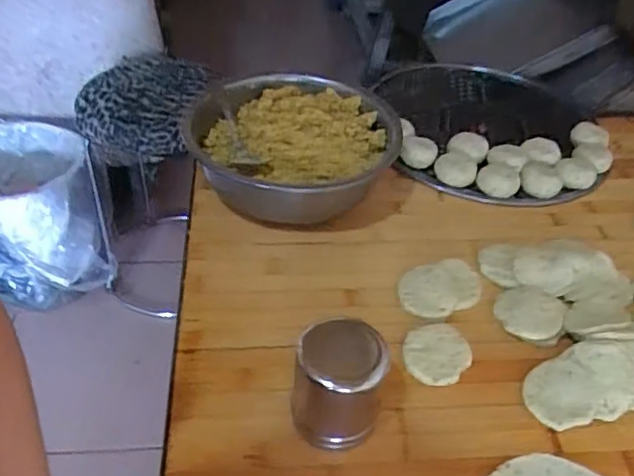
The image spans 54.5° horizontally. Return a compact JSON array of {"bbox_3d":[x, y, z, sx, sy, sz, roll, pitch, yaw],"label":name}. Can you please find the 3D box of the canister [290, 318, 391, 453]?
[{"bbox_3d":[0.016,0.107,0.457,0.065,0.078,0.063,3,41,-3],"label":"canister"}]

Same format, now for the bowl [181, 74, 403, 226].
[{"bbox_3d":[-0.037,-0.094,0.673,0.210,0.086,0.215,3,41,-3],"label":"bowl"}]

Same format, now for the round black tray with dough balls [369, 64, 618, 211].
[{"bbox_3d":[0.234,-0.154,0.818,0.271,0.039,0.338,6,41,0],"label":"round black tray with dough balls"}]

